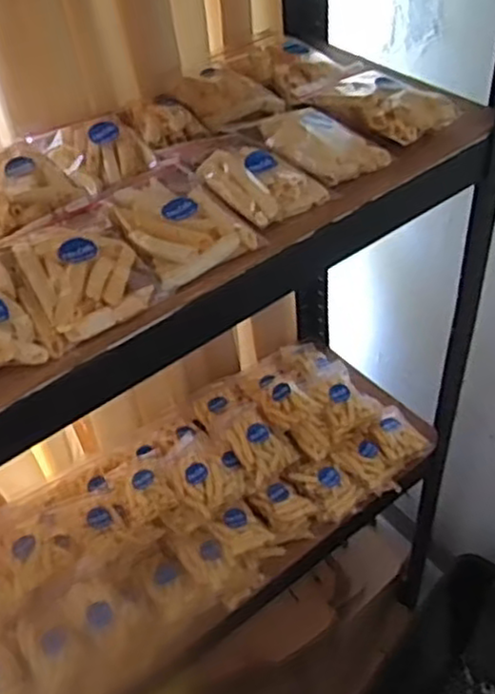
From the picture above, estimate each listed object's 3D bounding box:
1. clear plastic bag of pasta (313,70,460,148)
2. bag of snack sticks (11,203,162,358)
[{"bbox_3d":[0.128,-0.241,0.680,0.082,0.025,0.132,-33,51,-23],"label":"clear plastic bag of pasta"},{"bbox_3d":[-0.132,-0.063,0.541,0.094,0.029,0.133,-25,48,-17],"label":"bag of snack sticks"}]

